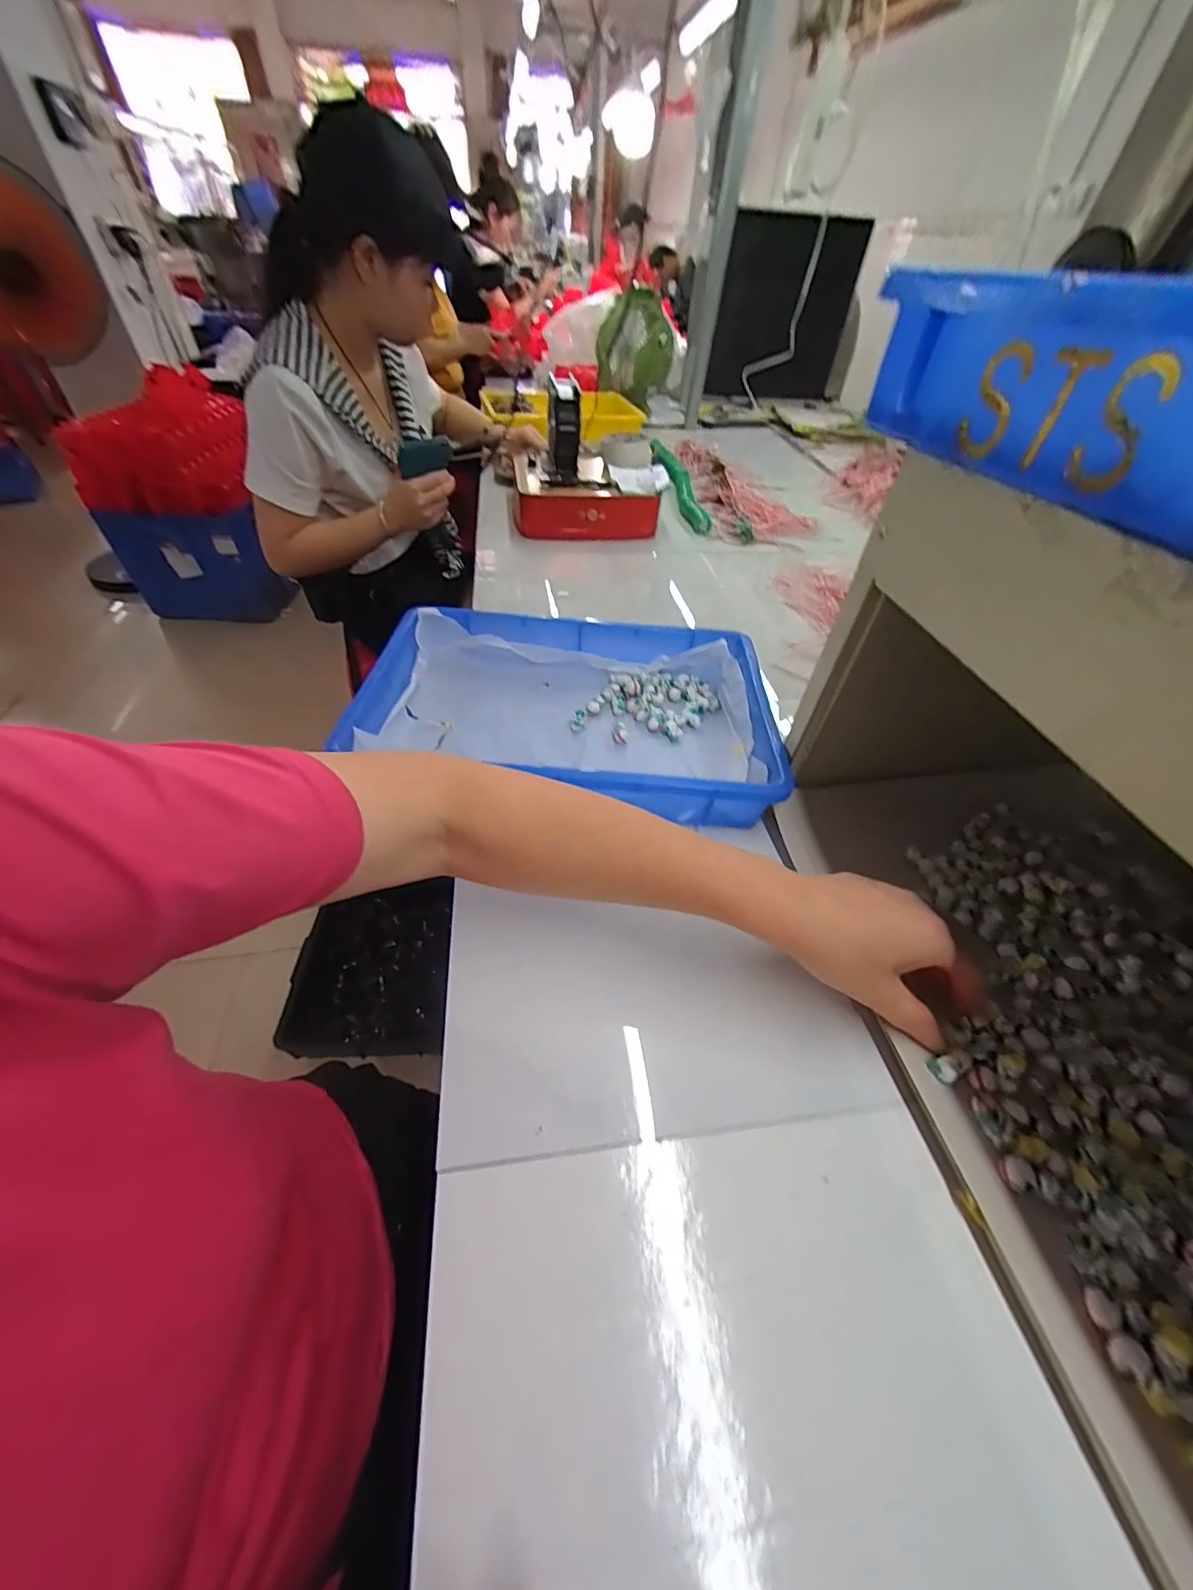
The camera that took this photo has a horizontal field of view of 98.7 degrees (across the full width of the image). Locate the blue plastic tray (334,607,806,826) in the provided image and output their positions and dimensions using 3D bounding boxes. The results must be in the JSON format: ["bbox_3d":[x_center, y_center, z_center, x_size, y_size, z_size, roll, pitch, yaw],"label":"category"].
[{"bbox_3d":[-0.023,-0.086,0.508,0.377,0.075,0.249,7,46,4],"label":"blue plastic tray"}]

